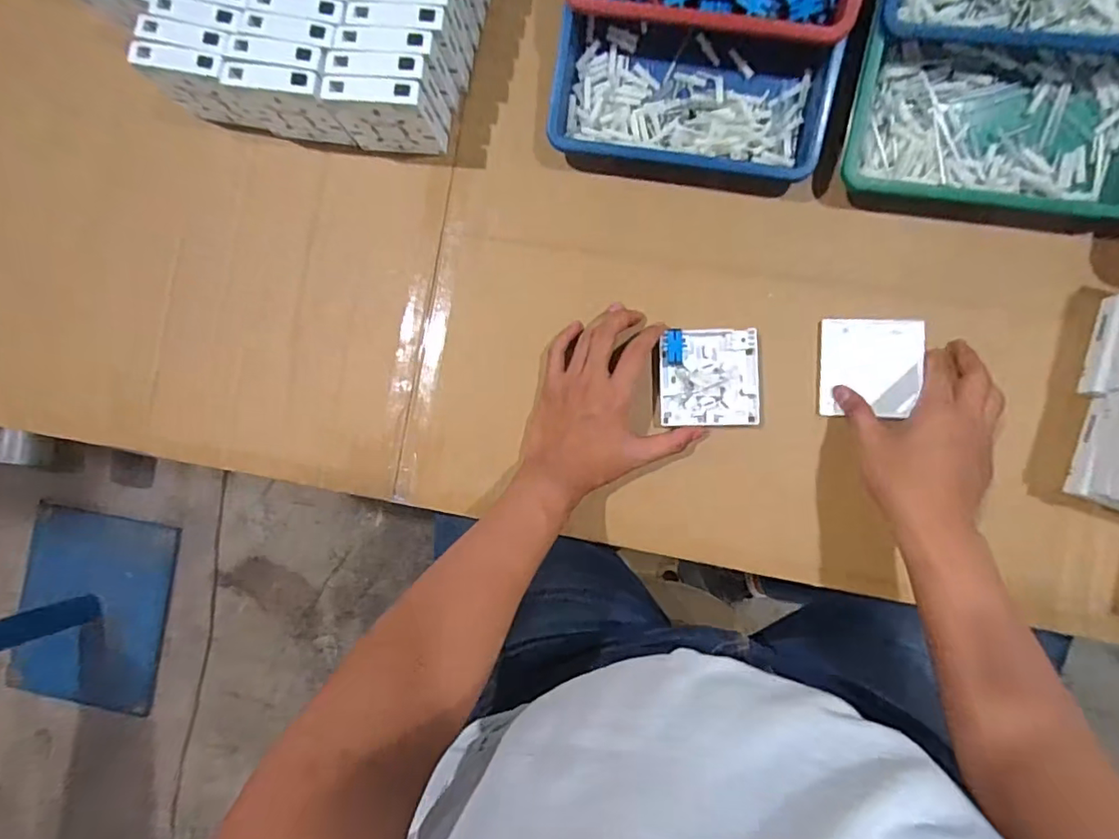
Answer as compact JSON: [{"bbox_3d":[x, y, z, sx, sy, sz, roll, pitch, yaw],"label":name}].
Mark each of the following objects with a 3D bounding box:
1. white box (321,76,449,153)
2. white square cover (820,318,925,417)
[{"bbox_3d":[-0.156,-0.278,0.520,0.088,0.088,0.024,6,88,6],"label":"white box"},{"bbox_3d":[0.278,-0.048,0.502,0.087,0.007,0.084,0,85,5],"label":"white square cover"}]

